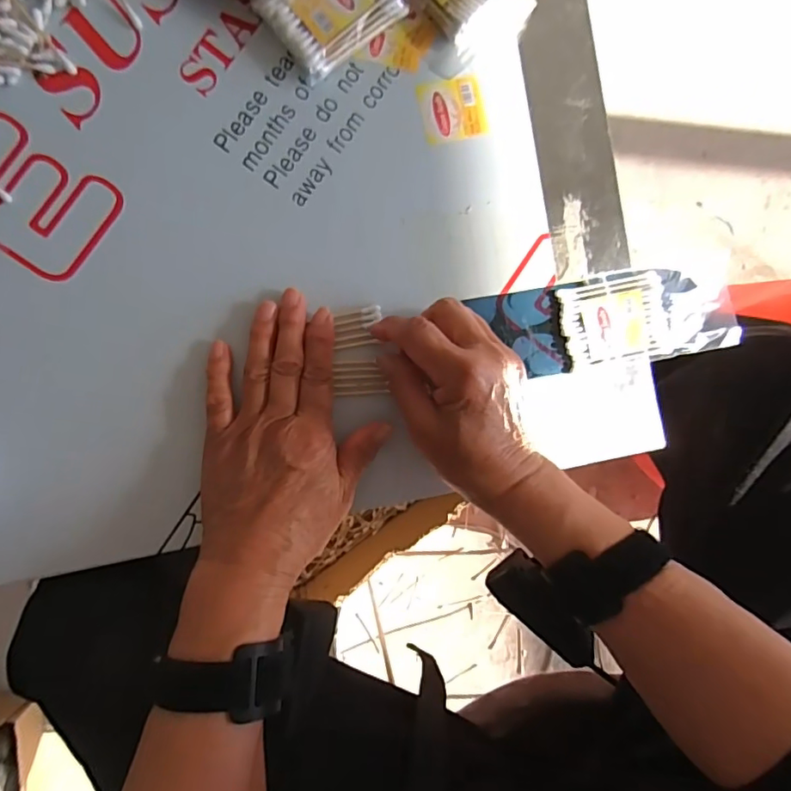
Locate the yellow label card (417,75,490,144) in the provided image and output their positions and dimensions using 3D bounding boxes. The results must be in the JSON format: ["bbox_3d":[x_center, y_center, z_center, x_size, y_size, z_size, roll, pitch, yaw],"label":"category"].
[{"bbox_3d":[0.039,-0.190,0.345,0.043,0.004,0.039,-14,91,-6],"label":"yellow label card"}]

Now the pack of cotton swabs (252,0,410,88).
[{"bbox_3d":[-0.037,-0.241,0.324,0.080,0.026,0.053,-37,94,-5],"label":"pack of cotton swabs"}]

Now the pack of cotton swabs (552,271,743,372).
[{"bbox_3d":[0.179,-0.057,0.368,0.130,0.014,0.061,-8,91,-7],"label":"pack of cotton swabs"}]

